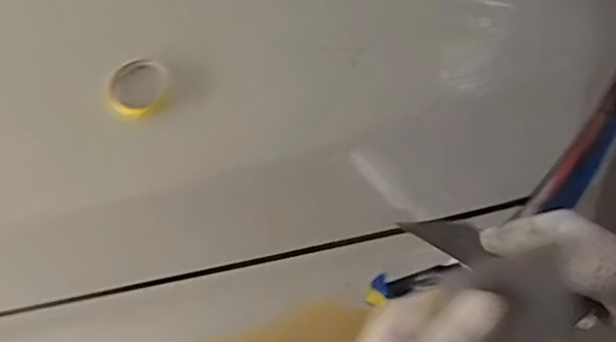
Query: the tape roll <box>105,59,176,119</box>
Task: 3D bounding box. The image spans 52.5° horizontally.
[{"bbox_3d":[-0.228,-0.114,0.846,0.086,0.032,0.079,-32,63,-10],"label":"tape roll"}]

